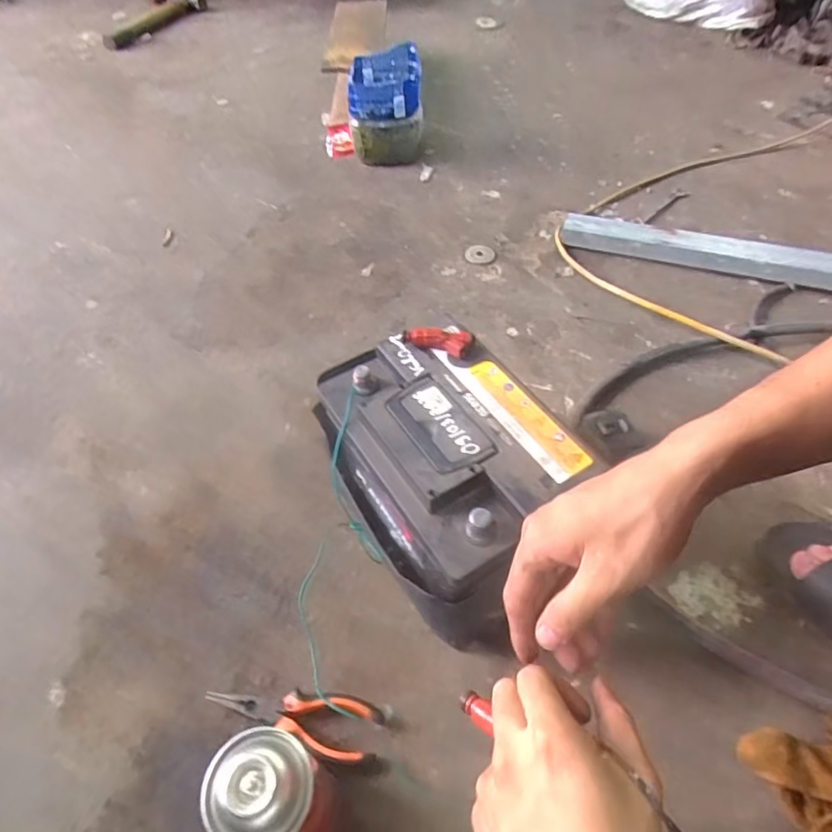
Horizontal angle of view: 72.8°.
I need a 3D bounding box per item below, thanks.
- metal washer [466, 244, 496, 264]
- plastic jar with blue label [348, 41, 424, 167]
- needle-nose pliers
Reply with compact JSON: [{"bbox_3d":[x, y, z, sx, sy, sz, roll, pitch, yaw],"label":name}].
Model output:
[{"bbox_3d":[0.107,-0.270,0.940,0.050,0.004,0.049,-1,51,1],"label":"metal washer"},{"bbox_3d":[-0.057,-0.602,1.112,0.139,0.161,0.150,-1,51,1],"label":"plastic jar with blue label"},{"bbox_3d":[-0.110,0.267,0.508,0.156,0.019,0.052,10,52,10],"label":"needle-nose pliers"}]

